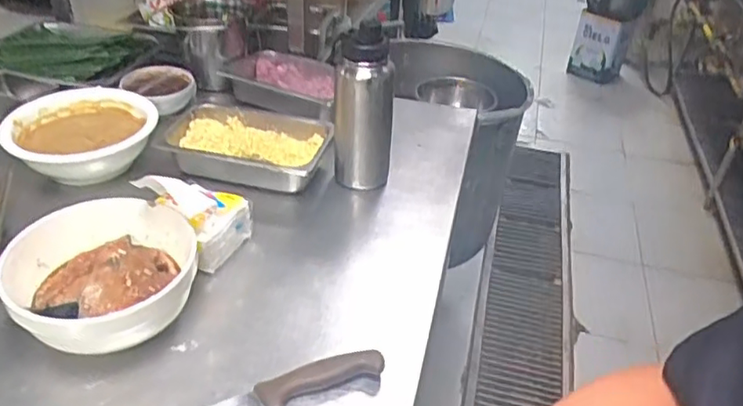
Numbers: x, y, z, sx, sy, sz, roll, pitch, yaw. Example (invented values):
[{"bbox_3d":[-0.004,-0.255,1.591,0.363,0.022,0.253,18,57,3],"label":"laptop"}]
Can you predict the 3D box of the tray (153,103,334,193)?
[{"bbox_3d":[-0.203,-0.084,0.997,0.262,0.072,0.162,10,36,7],"label":"tray"}]

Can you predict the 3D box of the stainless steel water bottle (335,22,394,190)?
[{"bbox_3d":[-0.011,-0.144,0.948,0.088,0.272,0.070,4,36,0],"label":"stainless steel water bottle"}]

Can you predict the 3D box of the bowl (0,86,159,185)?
[{"bbox_3d":[-0.461,-0.105,0.988,0.227,0.081,0.193,-15,40,-25],"label":"bowl"}]

